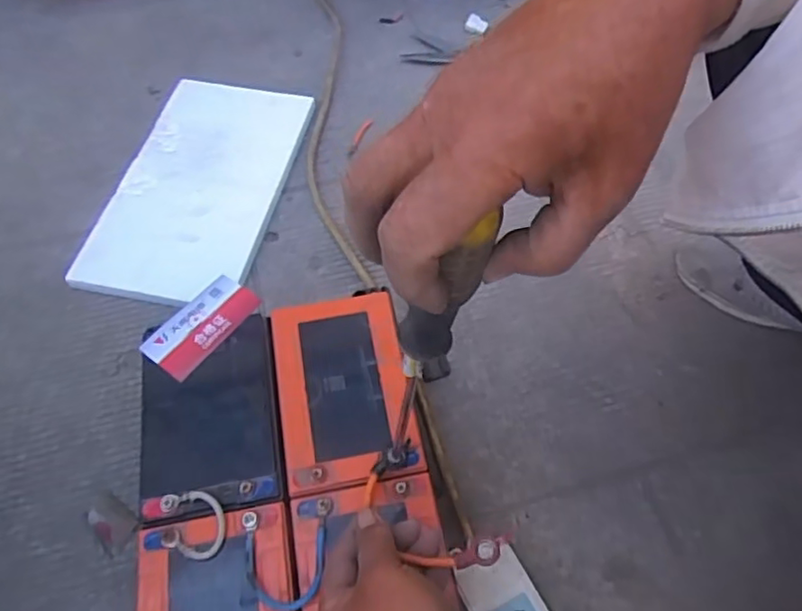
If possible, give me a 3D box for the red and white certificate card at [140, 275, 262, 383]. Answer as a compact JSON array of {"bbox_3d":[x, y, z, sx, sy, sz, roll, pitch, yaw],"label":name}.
[{"bbox_3d":[-0.164,0.015,0.498,0.049,0.006,0.092,34,65,18],"label":"red and white certificate card"}]

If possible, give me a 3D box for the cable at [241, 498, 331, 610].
[{"bbox_3d":[-0.075,0.167,0.406,0.060,0.011,0.067,-8,59,-6],"label":"cable"}]

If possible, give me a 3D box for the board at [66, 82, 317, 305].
[{"bbox_3d":[-0.225,-0.140,0.693,0.174,0.023,0.308,11,59,6],"label":"board"}]

